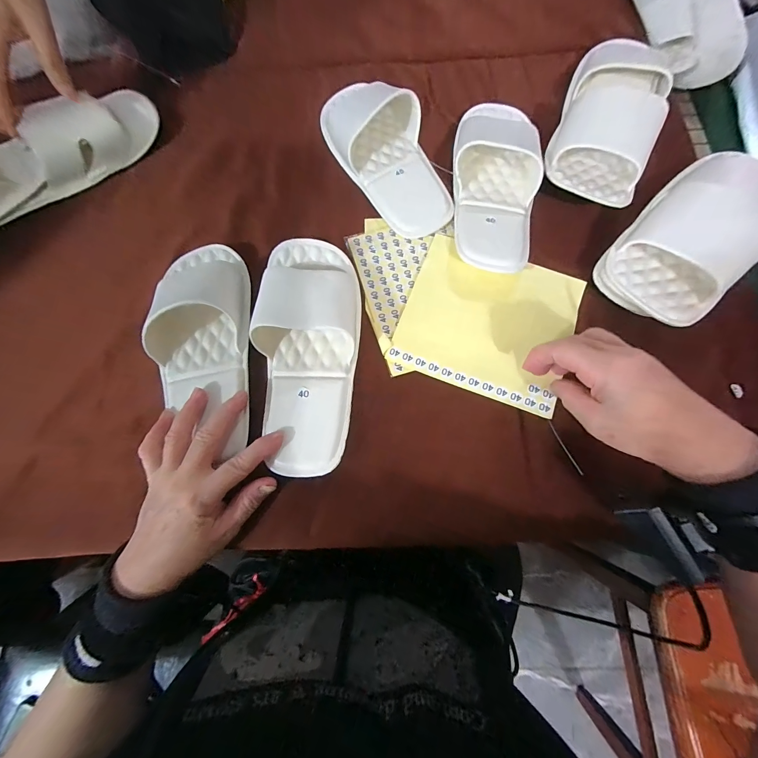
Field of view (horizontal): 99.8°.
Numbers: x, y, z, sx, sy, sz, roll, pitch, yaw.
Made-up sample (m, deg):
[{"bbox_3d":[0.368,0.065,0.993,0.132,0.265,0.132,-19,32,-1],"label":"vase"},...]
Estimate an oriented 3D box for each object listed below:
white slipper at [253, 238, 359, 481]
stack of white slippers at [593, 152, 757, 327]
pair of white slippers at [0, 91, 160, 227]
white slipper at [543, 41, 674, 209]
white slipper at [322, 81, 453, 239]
[{"bbox_3d":[-0.069,-0.031,0.300,0.094,0.050,0.230,-1,80,1],"label":"white slipper"},{"bbox_3d":[0.321,-0.151,0.319,0.105,0.064,0.234,40,79,11],"label":"stack of white slippers"},{"bbox_3d":[-0.394,-0.236,0.338,0.086,0.085,0.303,39,79,10],"label":"pair of white slippers"},{"bbox_3d":[0.259,-0.302,0.361,0.101,0.061,0.261,23,77,7],"label":"white slipper"},{"bbox_3d":[0.004,-0.264,0.367,0.101,0.050,0.227,-21,76,-5],"label":"white slipper"}]

